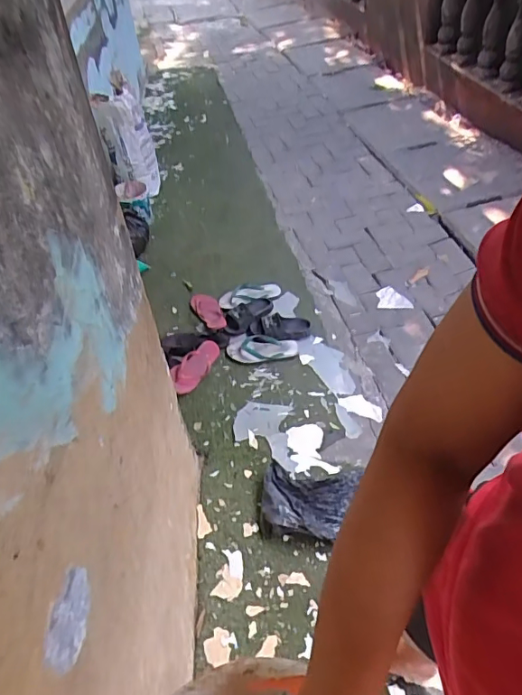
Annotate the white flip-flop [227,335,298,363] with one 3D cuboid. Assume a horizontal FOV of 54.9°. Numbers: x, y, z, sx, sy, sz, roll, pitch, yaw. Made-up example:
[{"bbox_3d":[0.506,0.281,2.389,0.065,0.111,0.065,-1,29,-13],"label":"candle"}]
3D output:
[{"bbox_3d":[0.006,0.001,1.813,0.245,0.033,0.103,-6,47,0],"label":"white flip-flop"}]

